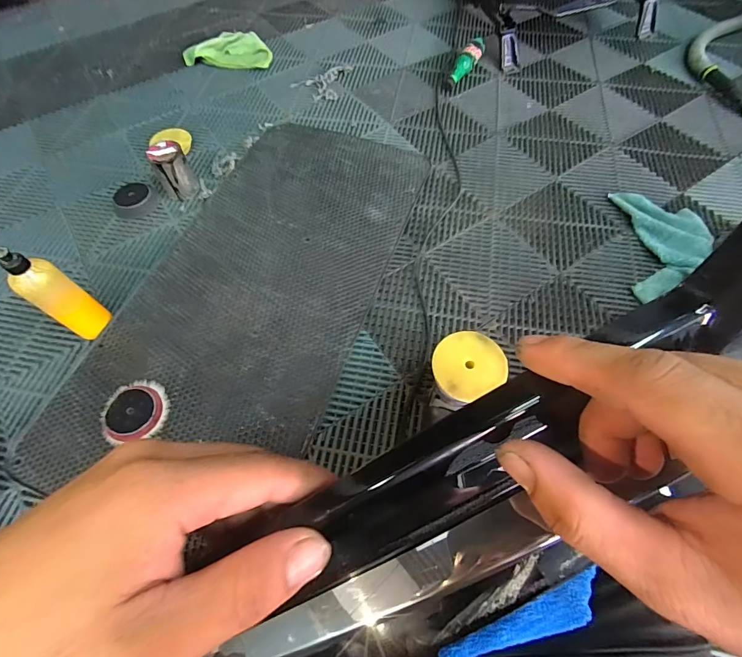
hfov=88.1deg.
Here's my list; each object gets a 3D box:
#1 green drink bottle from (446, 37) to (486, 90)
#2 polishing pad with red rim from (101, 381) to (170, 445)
[{"bbox_3d":[0.267,-0.756,1.095,0.058,0.054,0.185,27,66,15],"label":"green drink bottle"},{"bbox_3d":[-0.386,0.133,0.621,0.104,0.029,0.102,-4,62,0],"label":"polishing pad with red rim"}]

